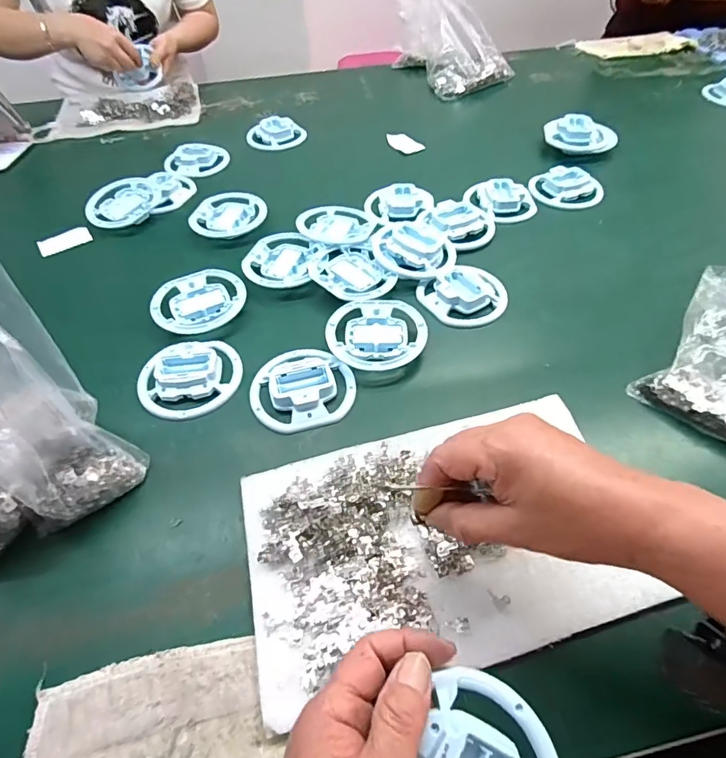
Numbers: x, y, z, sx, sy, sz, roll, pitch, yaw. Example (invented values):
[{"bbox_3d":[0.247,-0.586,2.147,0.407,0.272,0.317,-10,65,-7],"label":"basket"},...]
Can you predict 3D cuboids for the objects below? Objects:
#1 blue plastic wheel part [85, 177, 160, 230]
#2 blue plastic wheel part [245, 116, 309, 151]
[{"bbox_3d":[-0.352,-0.263,0.686,0.099,0.017,0.106,-16,53,-10],"label":"blue plastic wheel part"},{"bbox_3d":[-0.157,-0.436,0.829,0.083,0.022,0.093,36,61,26],"label":"blue plastic wheel part"}]

